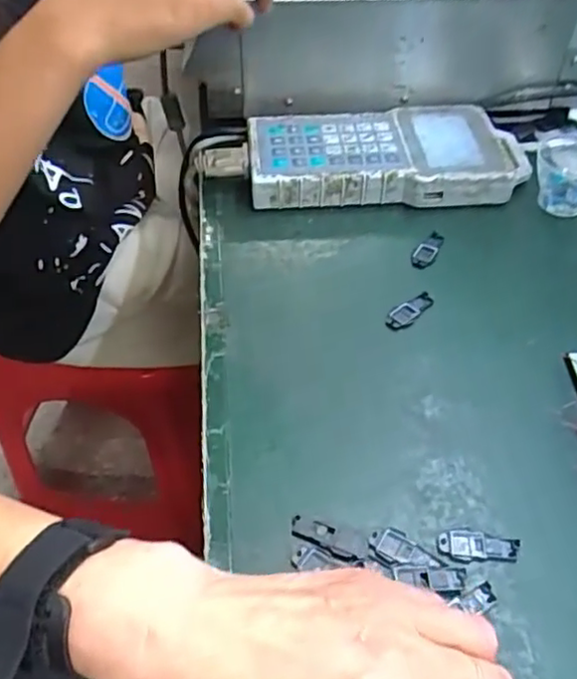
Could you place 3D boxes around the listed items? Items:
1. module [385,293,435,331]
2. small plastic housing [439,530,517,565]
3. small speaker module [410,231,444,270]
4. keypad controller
[{"bbox_3d":[0.082,-0.020,0.449,0.015,0.004,0.044,35,56,28],"label":"module"},{"bbox_3d":[0.096,0.104,0.335,0.040,0.004,0.017,-1,47,-1],"label":"small plastic housing"},{"bbox_3d":[0.103,-0.067,0.492,0.016,0.004,0.046,22,51,19],"label":"small speaker module"},{"bbox_3d":[0.081,-0.150,0.549,0.222,0.033,0.099,-2,47,-1],"label":"keypad controller"}]

